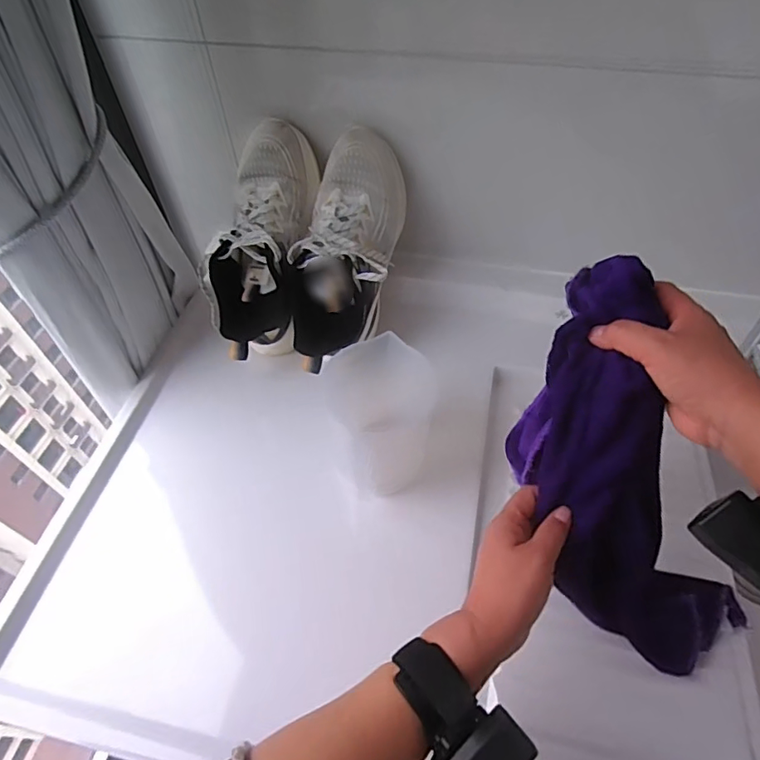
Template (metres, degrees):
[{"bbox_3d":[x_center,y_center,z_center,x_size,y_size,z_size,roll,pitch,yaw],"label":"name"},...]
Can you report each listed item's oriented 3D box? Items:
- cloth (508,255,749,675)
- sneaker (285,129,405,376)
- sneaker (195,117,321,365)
[{"bbox_3d":[0.197,0.094,0.419,0.131,0.365,0.072,-32,23,-20],"label":"cloth"},{"bbox_3d":[-0.037,-0.153,0.627,0.104,0.101,0.278,14,89,15],"label":"sneaker"},{"bbox_3d":[-0.134,-0.168,0.635,0.113,0.093,0.278,15,96,15],"label":"sneaker"}]

